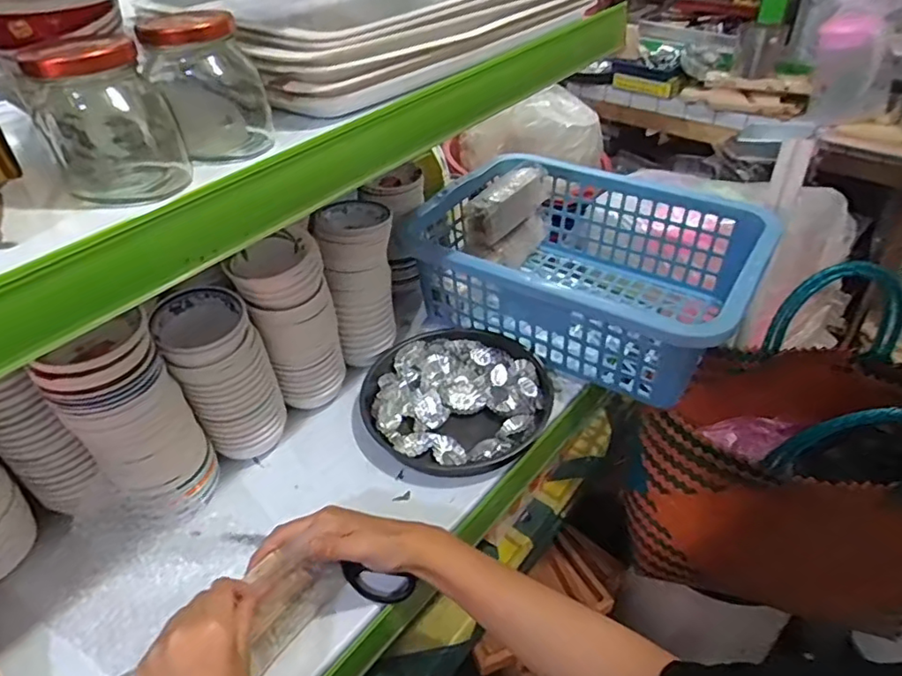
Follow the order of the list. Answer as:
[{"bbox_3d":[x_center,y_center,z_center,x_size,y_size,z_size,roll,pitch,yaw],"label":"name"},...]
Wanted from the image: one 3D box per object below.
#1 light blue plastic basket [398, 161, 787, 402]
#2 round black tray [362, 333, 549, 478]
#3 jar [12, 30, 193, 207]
[{"bbox_3d":[0.174,-0.092,0.787,0.399,0.151,0.298,21,45,25],"label":"light blue plastic basket"},{"bbox_3d":[0.005,0.072,0.695,0.210,0.037,0.201,-1,40,1],"label":"round black tray"},{"bbox_3d":[-0.205,-0.133,0.353,0.070,0.082,0.070,-20,43,-20],"label":"jar"}]

